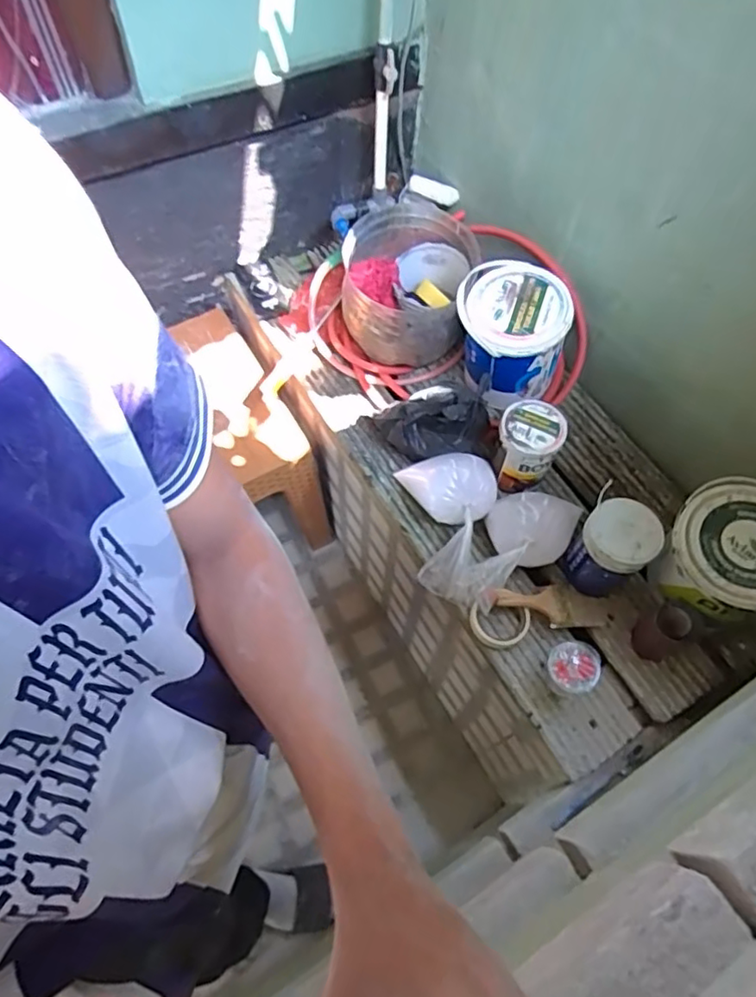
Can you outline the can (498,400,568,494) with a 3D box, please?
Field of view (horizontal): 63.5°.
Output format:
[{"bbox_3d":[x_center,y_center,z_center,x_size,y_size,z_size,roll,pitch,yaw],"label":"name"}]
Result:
[{"bbox_3d":[0.262,-0.093,1.089,0.104,0.143,0.112,1,62,-2],"label":"can"}]

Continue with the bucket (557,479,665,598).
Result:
[{"bbox_3d":[0.372,0.085,0.993,0.105,0.167,0.107,1,62,-2],"label":"bucket"}]

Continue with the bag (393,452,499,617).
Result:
[{"bbox_3d":[0.119,0.054,1.041,0.168,0.102,0.274,3,62,-1],"label":"bag"}]

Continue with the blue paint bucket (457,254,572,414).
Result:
[{"bbox_3d":[0.239,-0.294,1.136,0.197,0.201,0.186,1,62,-2],"label":"blue paint bucket"}]

